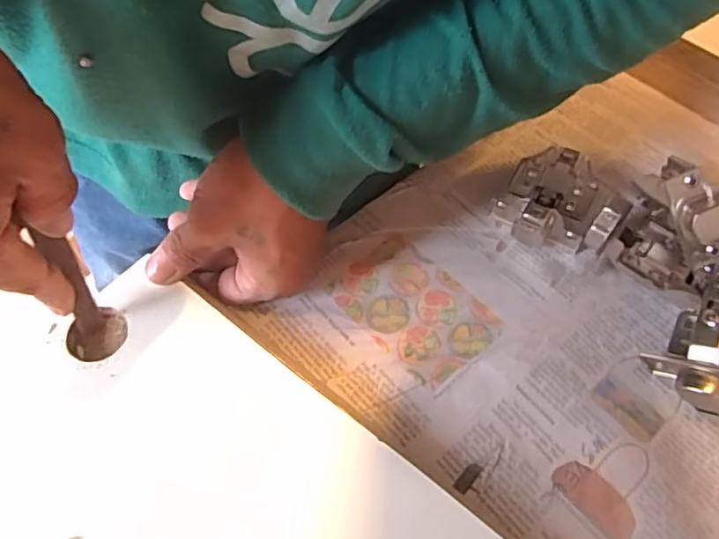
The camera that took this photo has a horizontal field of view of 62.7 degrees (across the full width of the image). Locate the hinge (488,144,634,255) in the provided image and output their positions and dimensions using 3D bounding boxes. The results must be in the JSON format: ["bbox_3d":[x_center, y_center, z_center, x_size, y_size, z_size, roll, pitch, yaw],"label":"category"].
[{"bbox_3d":[0.131,-0.045,0.380,0.072,0.038,0.073,31,63,18],"label":"hinge"}]

